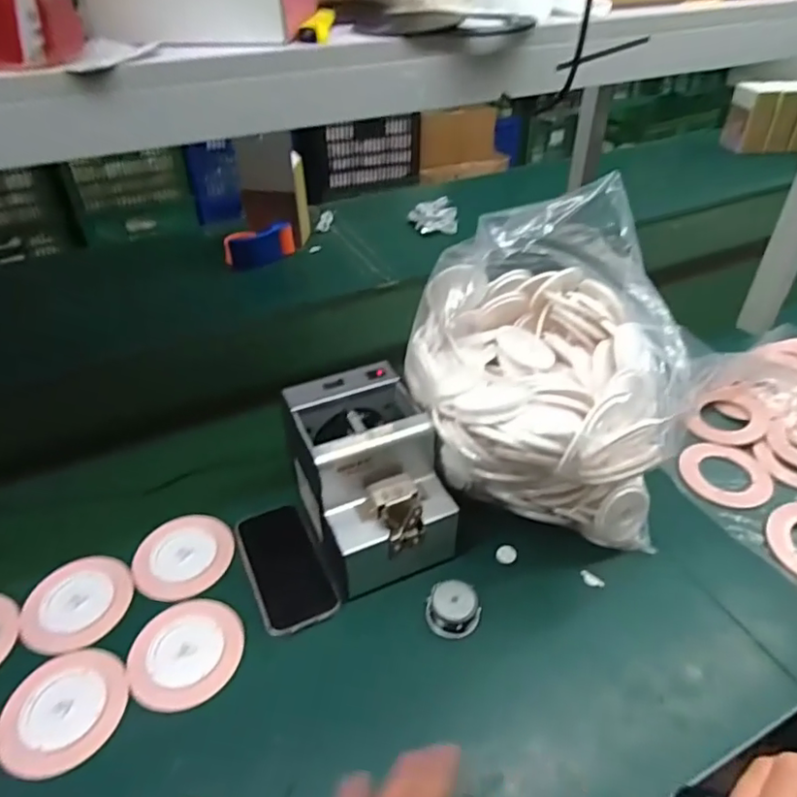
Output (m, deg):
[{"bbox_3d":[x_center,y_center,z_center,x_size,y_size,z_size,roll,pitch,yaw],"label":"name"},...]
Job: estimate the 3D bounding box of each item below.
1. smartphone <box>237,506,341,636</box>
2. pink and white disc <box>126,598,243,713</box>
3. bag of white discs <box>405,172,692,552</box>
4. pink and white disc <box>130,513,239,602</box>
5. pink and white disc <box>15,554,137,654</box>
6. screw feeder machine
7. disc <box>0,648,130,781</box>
[{"bbox_3d":[-0.118,0.171,0.600,0.071,0.007,0.140,-22,47,-13],"label":"smartphone"},{"bbox_3d":[-0.198,0.236,0.536,0.099,0.016,0.096,0,39,0],"label":"pink and white disc"},{"bbox_3d":[0.136,-0.020,0.594,0.249,0.320,0.263,0,39,1],"label":"bag of white discs"},{"bbox_3d":[-0.230,0.167,0.616,0.094,0.011,0.102,0,39,0],"label":"pink and white disc"},{"bbox_3d":[-0.322,0.200,0.577,0.101,0.011,0.093,0,39,0],"label":"pink and white disc"},{"bbox_3d":[-0.031,0.084,0.607,0.125,0.151,0.171,-16,41,-18],"label":"screw feeder machine"},{"bbox_3d":[-0.291,0.269,0.503,0.097,0.008,0.100,0,39,0],"label":"disc"}]

